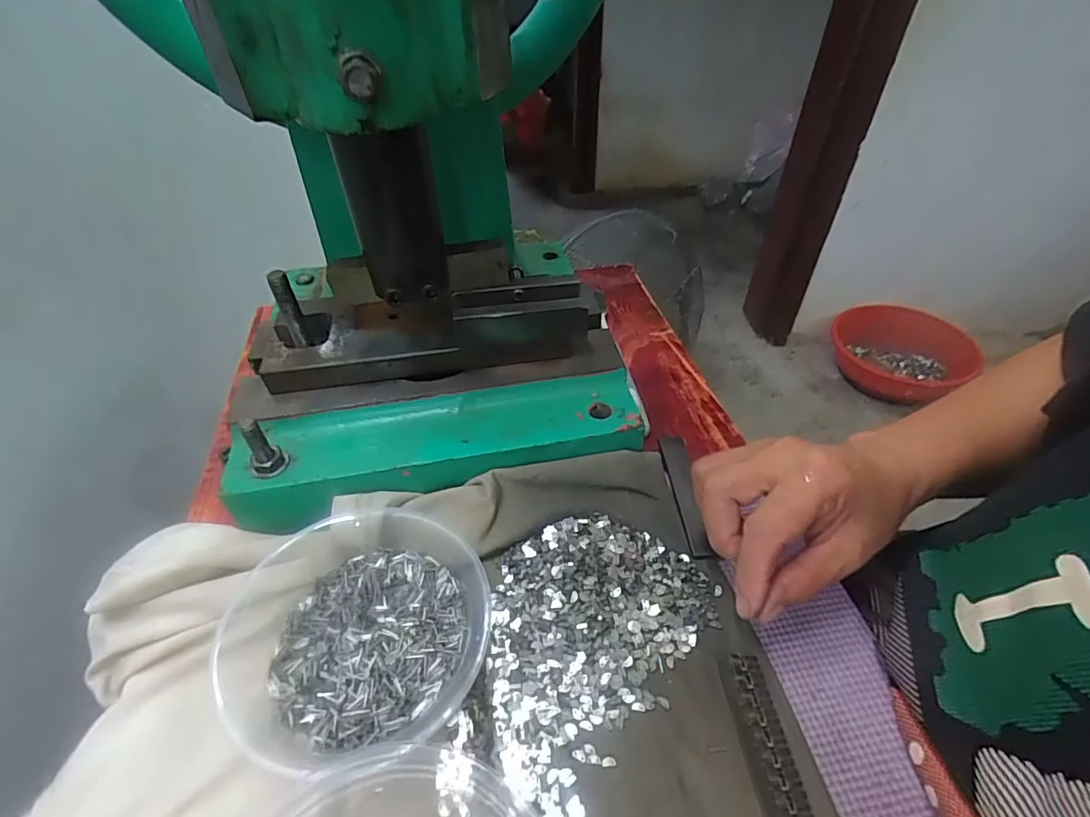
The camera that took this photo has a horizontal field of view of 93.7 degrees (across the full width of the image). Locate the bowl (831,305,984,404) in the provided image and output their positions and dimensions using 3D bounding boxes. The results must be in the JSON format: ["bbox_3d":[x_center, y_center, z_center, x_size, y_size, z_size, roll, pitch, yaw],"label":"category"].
[{"bbox_3d":[1.088,-0.176,1.535,0.333,0.147,0.336,0,44,0],"label":"bowl"}]

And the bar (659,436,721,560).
[{"bbox_3d":[0.094,0.057,0.346,0.020,0.011,0.106,0,40,1],"label":"bar"}]

